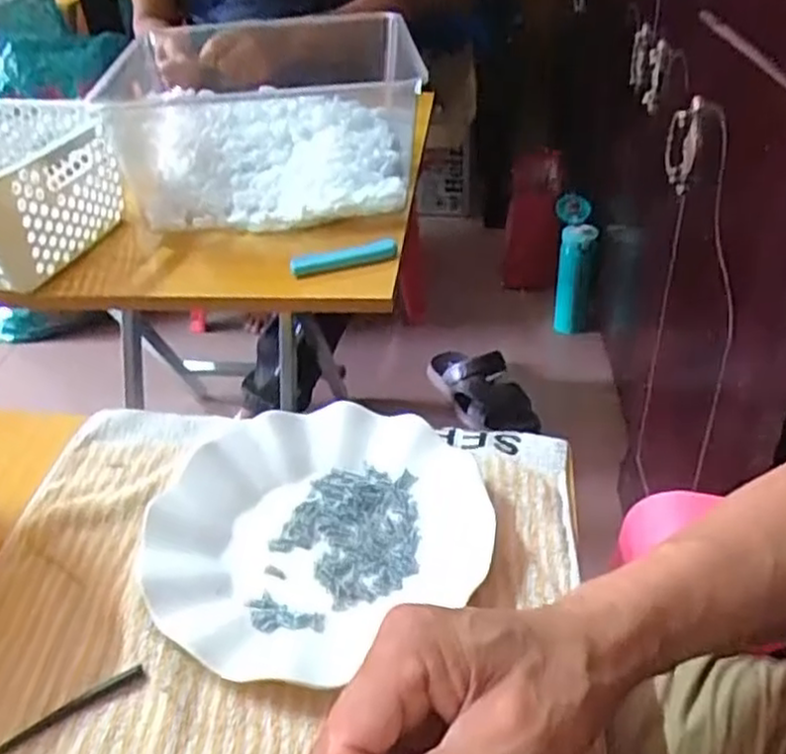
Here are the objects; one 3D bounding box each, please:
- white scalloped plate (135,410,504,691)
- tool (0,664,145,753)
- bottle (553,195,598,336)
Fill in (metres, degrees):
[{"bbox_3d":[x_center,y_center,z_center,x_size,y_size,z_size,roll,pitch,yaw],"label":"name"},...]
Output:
[{"bbox_3d":[-0.039,0.081,0.407,0.182,0.021,0.171,-3,38,2],"label":"white scalloped plate"},{"bbox_3d":[-0.156,0.156,0.336,0.086,0.004,0.007,-24,42,-23],"label":"tool"},{"bbox_3d":[0.361,-0.216,1.477,0.072,0.283,0.073,0,37,4],"label":"bottle"}]

